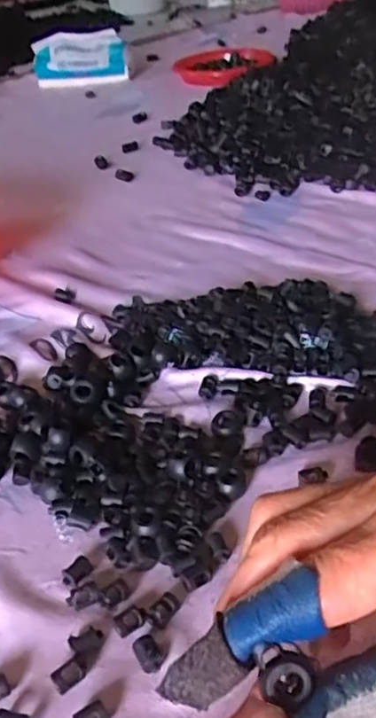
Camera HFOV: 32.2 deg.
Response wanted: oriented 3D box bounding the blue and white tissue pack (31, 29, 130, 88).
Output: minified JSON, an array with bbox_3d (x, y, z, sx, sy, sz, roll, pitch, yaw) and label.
[{"bbox_3d":[-0.179,-0.500,1.088,0.155,0.070,0.074,-9,38,-4],"label":"blue and white tissue pack"}]

